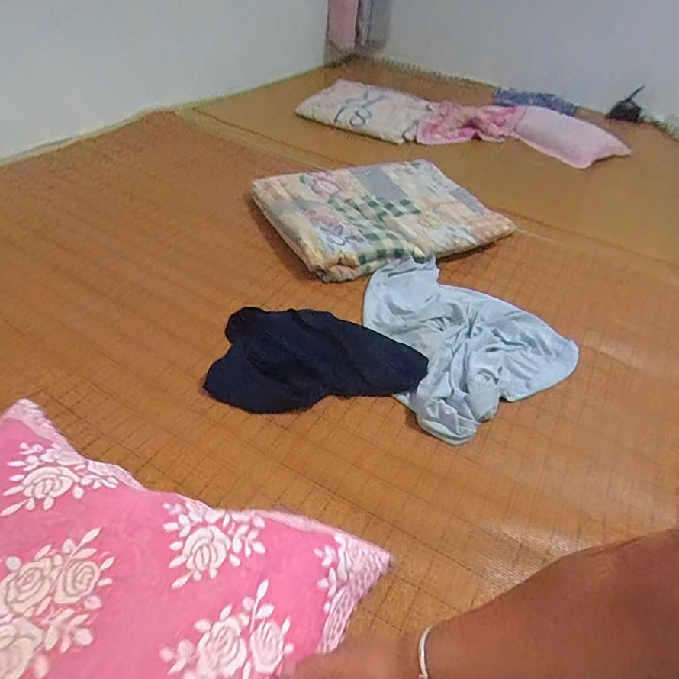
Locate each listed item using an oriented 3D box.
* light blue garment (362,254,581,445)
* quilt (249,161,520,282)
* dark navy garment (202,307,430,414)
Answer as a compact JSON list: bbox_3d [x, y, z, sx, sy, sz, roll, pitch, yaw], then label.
[{"bbox_3d":[0.213,-0.027,0.886,0.387,0.043,0.408,-23,49,-27],"label":"light blue garment"},{"bbox_3d":[0.113,-0.339,1.151,0.565,0.075,0.419,-14,48,-22],"label":"quilt"},{"bbox_3d":[-0.039,0.025,0.794,0.365,0.068,0.187,0,42,-6],"label":"dark navy garment"}]

